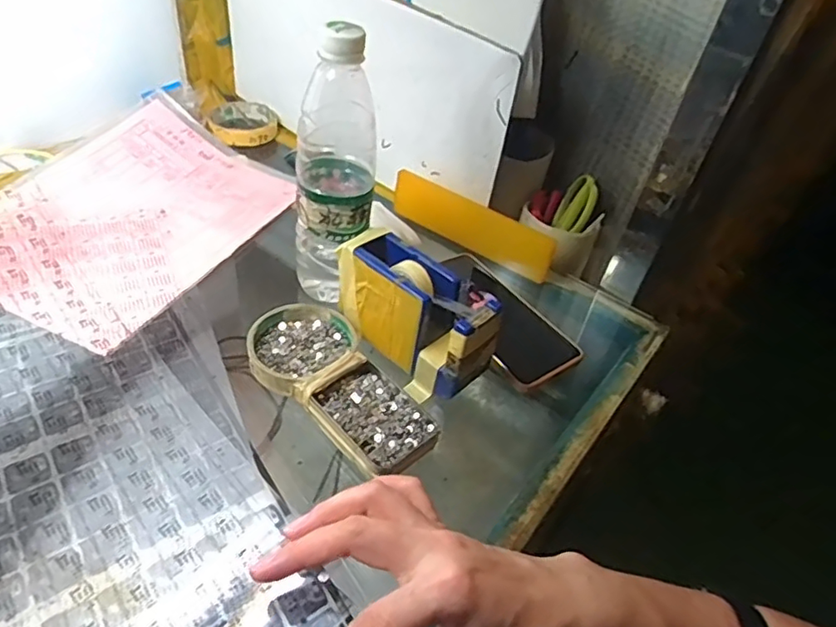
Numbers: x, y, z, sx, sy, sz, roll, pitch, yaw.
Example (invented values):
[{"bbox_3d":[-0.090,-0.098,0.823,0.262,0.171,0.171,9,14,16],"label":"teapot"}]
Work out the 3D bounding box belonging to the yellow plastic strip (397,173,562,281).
[{"bbox_3d":[0.055,-0.093,0.608,0.183,0.054,0.007,29,45,17],"label":"yellow plastic strip"}]

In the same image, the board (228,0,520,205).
[{"bbox_3d":[-0.078,-0.262,0.634,0.403,0.180,0.016,33,48,25],"label":"board"}]

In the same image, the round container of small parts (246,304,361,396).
[{"bbox_3d":[-0.092,0.025,0.463,0.077,0.016,0.088,35,49,27],"label":"round container of small parts"}]

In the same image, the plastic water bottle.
[{"bbox_3d":[-0.067,-0.110,0.468,0.062,0.222,0.076,-1,43,-9],"label":"plastic water bottle"}]

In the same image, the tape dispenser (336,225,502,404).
[{"bbox_3d":[-0.002,-0.002,0.461,0.056,0.074,0.135,-29,54,-34],"label":"tape dispenser"}]

